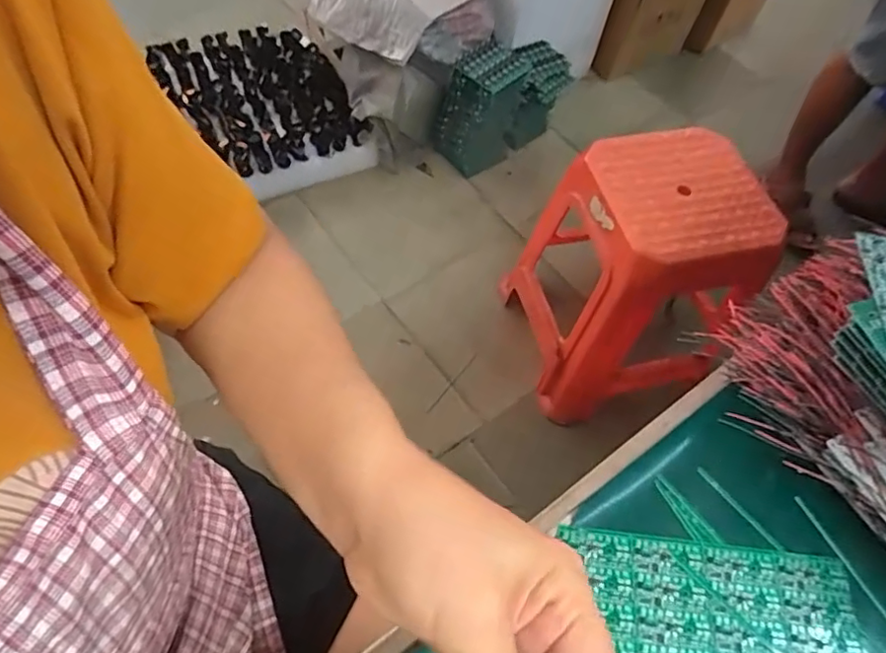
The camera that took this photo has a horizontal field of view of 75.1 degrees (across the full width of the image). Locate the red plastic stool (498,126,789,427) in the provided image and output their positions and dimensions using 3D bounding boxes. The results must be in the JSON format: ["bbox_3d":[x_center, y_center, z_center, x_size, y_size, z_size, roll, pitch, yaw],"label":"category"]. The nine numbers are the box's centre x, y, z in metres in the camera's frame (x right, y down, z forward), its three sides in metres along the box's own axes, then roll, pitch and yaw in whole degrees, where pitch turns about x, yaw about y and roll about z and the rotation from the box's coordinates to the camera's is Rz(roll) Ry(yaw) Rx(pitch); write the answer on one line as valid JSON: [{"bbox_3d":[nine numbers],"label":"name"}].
[{"bbox_3d":[0.363,-0.084,1.135,0.332,0.469,0.339,-8,60,-10],"label":"red plastic stool"}]

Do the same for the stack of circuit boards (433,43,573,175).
[{"bbox_3d":[0.175,-0.605,1.581,0.360,0.316,0.172,-34,68,-23],"label":"stack of circuit boards"}]

